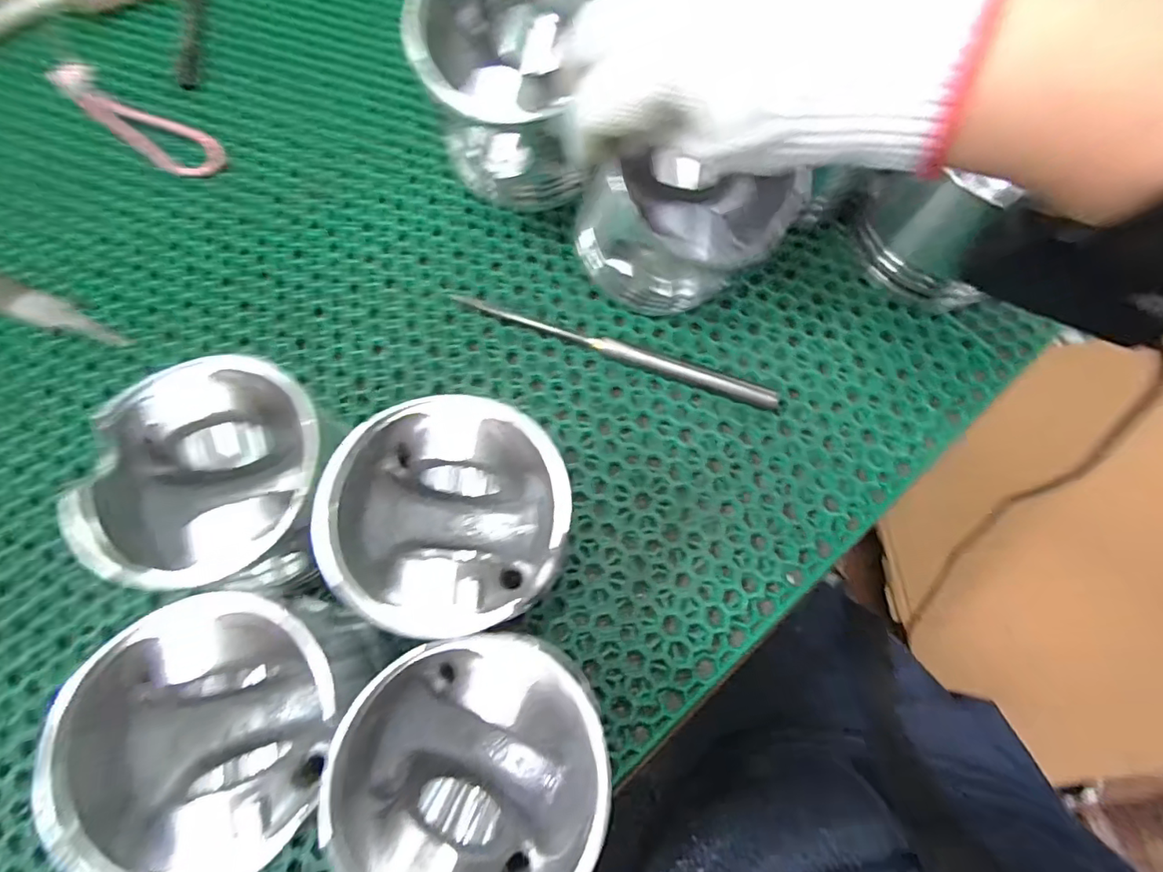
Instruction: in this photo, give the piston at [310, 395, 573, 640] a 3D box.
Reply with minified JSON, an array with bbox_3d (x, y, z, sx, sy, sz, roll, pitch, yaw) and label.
[{"bbox_3d":[-0.050,0.037,0.234,0.086,0.077,0.086,0,72,0],"label":"piston"}]

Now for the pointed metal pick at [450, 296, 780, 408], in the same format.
[{"bbox_3d":[0.016,-0.046,0.295,0.178,0.011,0.009,20,73,6],"label":"pointed metal pick"}]

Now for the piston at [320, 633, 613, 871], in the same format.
[{"bbox_3d":[-0.036,0.121,0.207,0.086,0.078,0.084,0,72,0],"label":"piston"}]

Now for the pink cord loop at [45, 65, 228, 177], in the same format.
[{"bbox_3d":[-0.284,-0.200,0.347,0.141,0.005,0.031,32,75,9],"label":"pink cord loop"}]

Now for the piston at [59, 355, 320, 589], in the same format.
[{"bbox_3d":[-0.141,0.021,0.238,0.087,0.080,0.086,0,71,1],"label":"piston"}]

